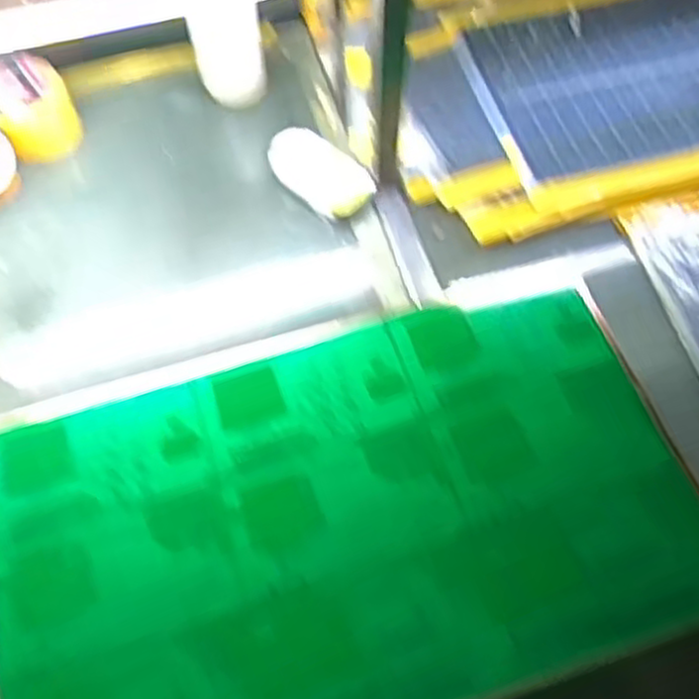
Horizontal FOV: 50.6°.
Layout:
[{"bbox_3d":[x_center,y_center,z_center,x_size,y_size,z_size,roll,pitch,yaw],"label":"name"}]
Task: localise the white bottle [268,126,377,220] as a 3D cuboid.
[{"bbox_3d":[-0.032,-0.194,0.819,0.116,0.051,0.061,35,68,16],"label":"white bottle"}]

